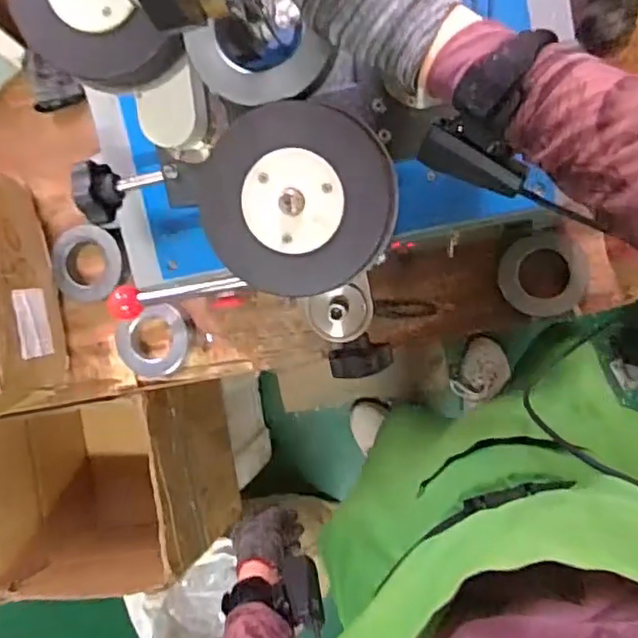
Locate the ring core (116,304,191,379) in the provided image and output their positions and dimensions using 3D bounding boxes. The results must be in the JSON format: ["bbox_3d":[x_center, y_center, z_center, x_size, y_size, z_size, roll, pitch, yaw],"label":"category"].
[{"bbox_3d":[-0.230,0.027,0.893,0.106,0.042,0.099,-38,86,8],"label":"ring core"}]

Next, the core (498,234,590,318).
[{"bbox_3d":[0.277,-0.053,0.787,0.106,0.013,0.105,4,117,7],"label":"core"}]

